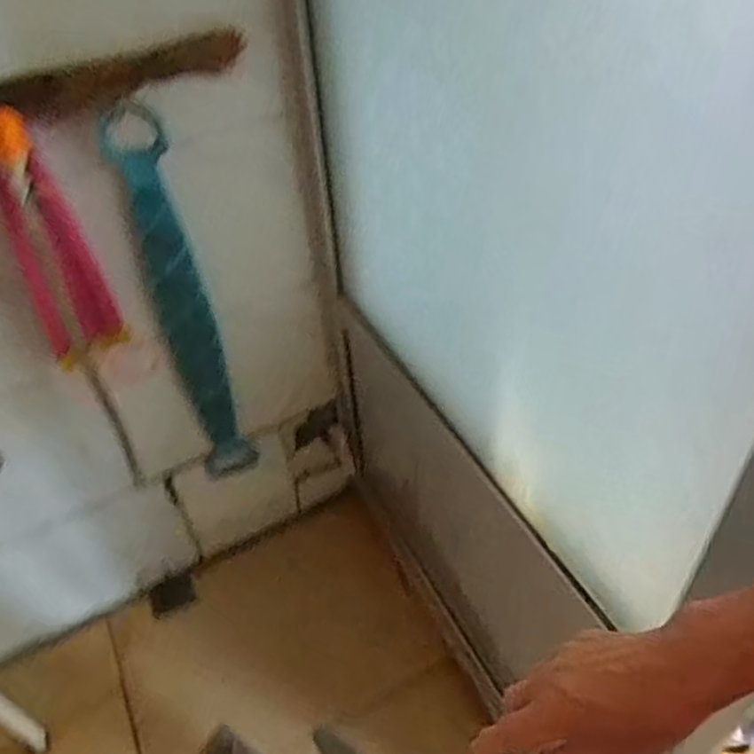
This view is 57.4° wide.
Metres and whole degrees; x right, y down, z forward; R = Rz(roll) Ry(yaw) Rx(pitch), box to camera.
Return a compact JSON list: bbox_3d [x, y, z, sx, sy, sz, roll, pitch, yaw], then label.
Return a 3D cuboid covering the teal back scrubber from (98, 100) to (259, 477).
[{"bbox_3d":[-0.305,-0.080,1.117,0.089,0.710,0.022,-25,48,-20],"label":"teal back scrubber"}]

